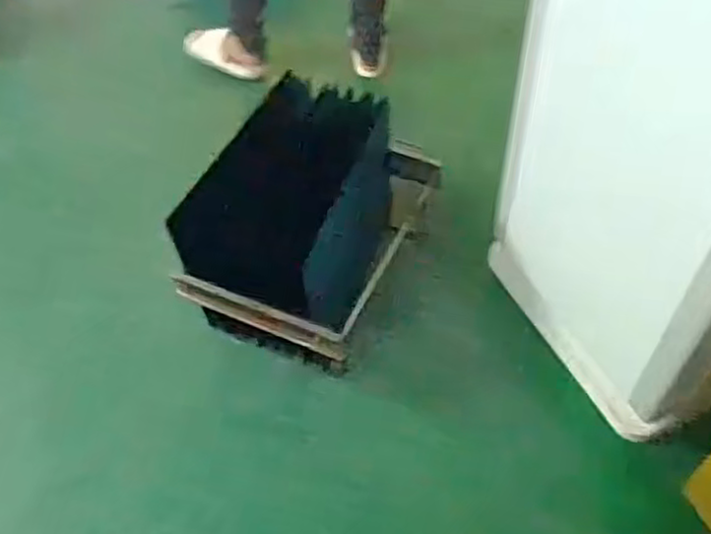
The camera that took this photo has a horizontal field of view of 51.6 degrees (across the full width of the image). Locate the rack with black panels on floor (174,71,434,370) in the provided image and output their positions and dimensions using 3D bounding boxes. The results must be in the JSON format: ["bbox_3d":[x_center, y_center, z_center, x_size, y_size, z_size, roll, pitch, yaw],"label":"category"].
[{"bbox_3d":[-0.103,-0.110,1.682,0.414,0.408,0.567,19,56,16],"label":"rack with black panels on floor"}]

